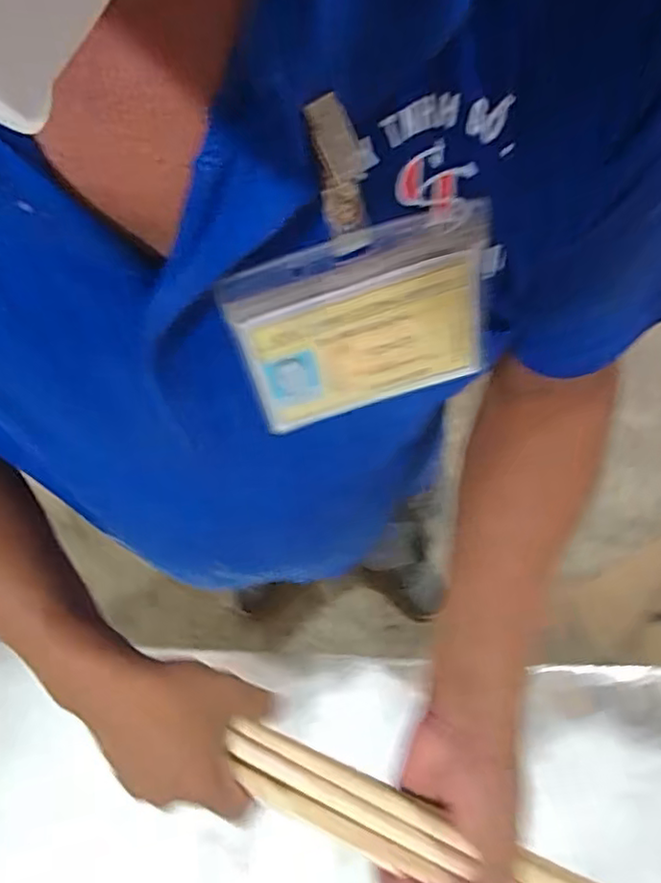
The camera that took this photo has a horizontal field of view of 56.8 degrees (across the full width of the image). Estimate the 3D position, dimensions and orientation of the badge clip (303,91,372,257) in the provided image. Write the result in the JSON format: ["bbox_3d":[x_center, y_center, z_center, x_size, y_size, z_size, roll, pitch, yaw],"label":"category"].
[{"bbox_3d":[0.004,-0.082,0.191,0.016,0.050,0.007,-31,53,-10],"label":"badge clip"}]

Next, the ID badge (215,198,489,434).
[{"bbox_3d":[0.013,-0.043,0.238,0.096,0.083,0.004,-17,48,-4],"label":"ID badge"}]

